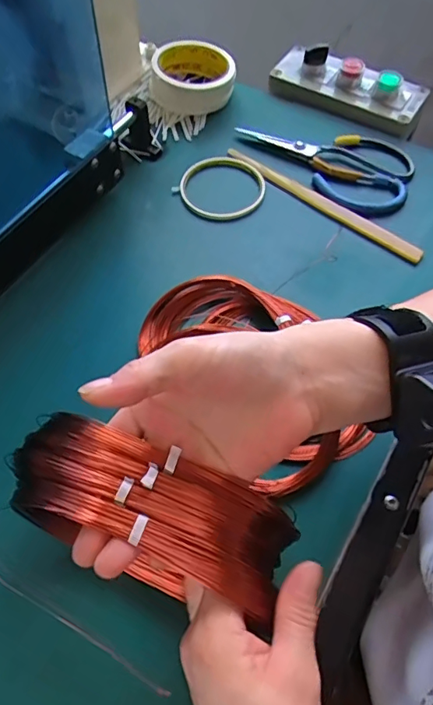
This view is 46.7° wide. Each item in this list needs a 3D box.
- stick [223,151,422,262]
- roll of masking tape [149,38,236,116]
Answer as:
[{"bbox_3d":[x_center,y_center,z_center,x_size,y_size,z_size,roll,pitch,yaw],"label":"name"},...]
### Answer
[{"bbox_3d":[0.101,-0.151,0.497,0.225,0.005,0.017,37,66,19],"label":"stick"},{"bbox_3d":[-0.026,-0.314,0.567,0.092,0.042,0.089,0,60,0],"label":"roll of masking tape"}]

